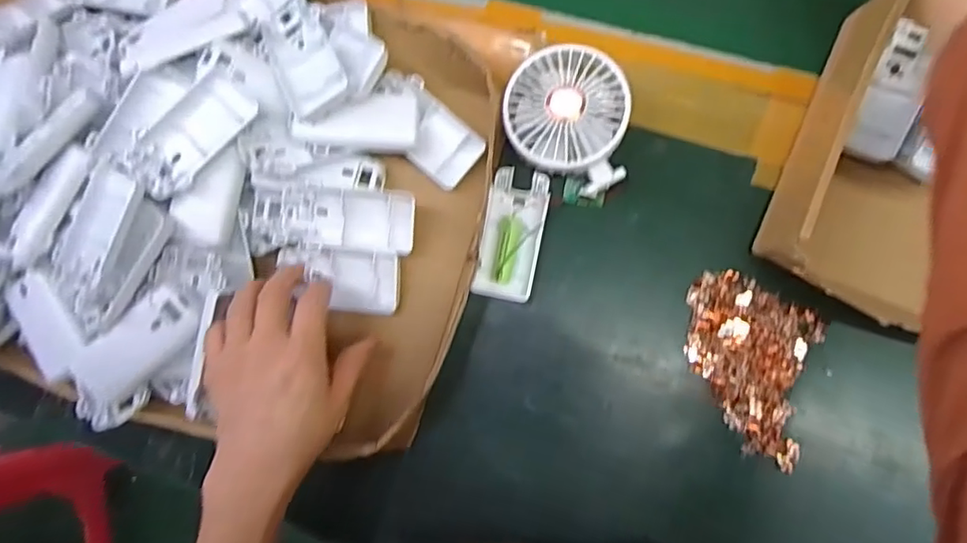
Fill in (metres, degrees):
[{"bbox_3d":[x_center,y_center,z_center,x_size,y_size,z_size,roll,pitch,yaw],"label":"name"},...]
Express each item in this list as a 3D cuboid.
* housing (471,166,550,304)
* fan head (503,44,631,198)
[{"bbox_3d":[0.022,-0.027,0.441,0.045,0.018,0.097,10,86,9],"label":"housing"},{"bbox_3d":[0.061,-0.109,0.429,0.088,0.042,0.099,5,85,8],"label":"fan head"}]

